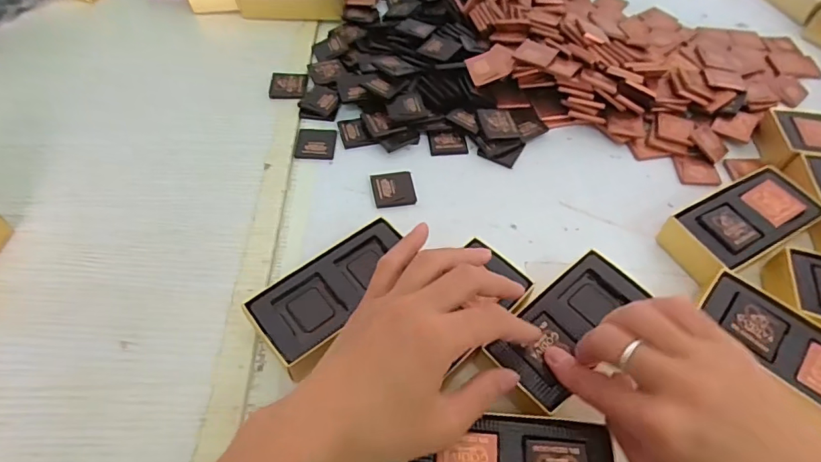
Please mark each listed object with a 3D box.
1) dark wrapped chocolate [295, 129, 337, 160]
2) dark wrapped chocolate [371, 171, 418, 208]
[{"bbox_3d":[-0.083,-0.078,0.430,0.034,0.004,0.035,2,54,-1],"label":"dark wrapped chocolate"},{"bbox_3d":[-0.013,-0.035,0.402,0.035,0.004,0.035,-7,55,-8],"label":"dark wrapped chocolate"}]

